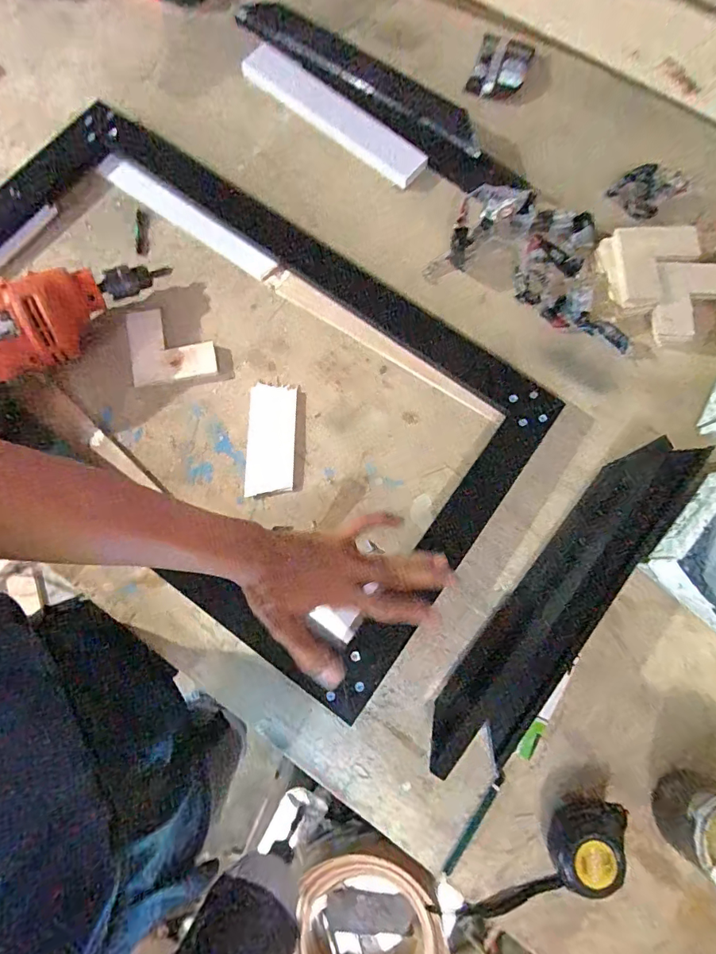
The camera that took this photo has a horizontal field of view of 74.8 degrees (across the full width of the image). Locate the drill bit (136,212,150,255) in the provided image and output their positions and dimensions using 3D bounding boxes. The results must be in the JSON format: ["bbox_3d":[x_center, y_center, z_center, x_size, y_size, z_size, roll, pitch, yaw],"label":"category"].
[{"bbox_3d":[-0.260,-0.293,0.565,0.015,0.010,0.058,-4,77,-1],"label":"drill bit"}]

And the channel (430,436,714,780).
[{"bbox_3d":[0.205,0.116,0.457,0.086,0.036,0.399,39,78,9],"label":"channel"}]

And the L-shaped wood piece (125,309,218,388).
[{"bbox_3d":[-0.209,-0.148,0.524,0.088,0.011,0.083,-10,91,-12],"label":"L-shaped wood piece"}]

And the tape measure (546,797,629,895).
[{"bbox_3d":[0.200,0.318,0.407,0.061,0.037,0.061,-3,75,-1],"label":"tape measure"}]

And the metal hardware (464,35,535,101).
[{"bbox_3d":[0.186,-0.533,0.613,0.067,0.022,0.084,18,78,4],"label":"metal hardware"}]

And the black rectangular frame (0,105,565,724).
[{"bbox_3d":[-0.159,-0.127,0.513,0.677,0.049,0.406,35,79,7],"label":"black rectangular frame"}]

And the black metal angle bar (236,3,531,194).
[{"bbox_3d":[0.025,-0.476,0.585,0.432,0.038,0.064,39,78,9],"label":"black metal angle bar"}]

